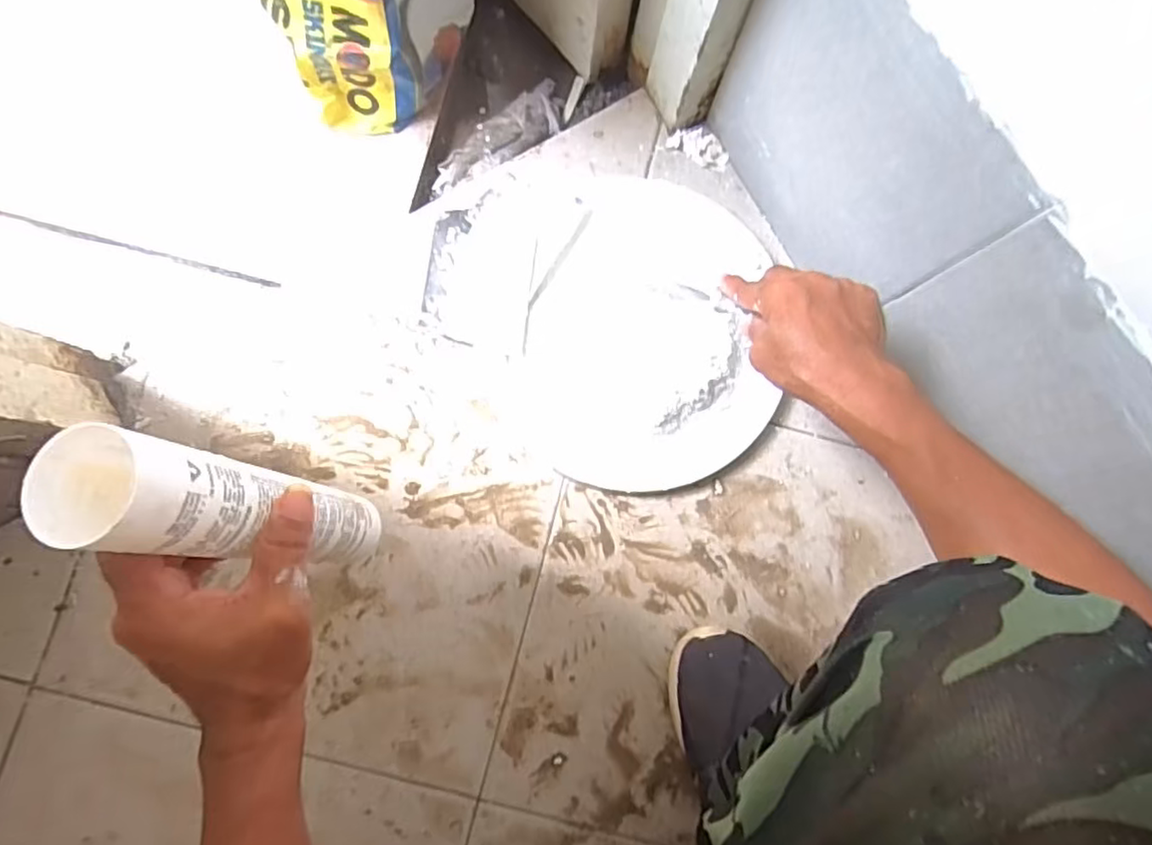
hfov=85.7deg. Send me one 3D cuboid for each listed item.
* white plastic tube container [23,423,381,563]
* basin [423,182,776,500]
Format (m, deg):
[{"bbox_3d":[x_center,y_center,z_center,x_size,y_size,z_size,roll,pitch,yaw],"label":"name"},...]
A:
[{"bbox_3d":[-0.172,0.047,0.332,0.057,0.205,0.050,30,83,19],"label":"white plastic tube container"},{"bbox_3d":[0.045,-0.108,0.593,0.292,0.048,0.338,-37,87,-6],"label":"basin"}]

